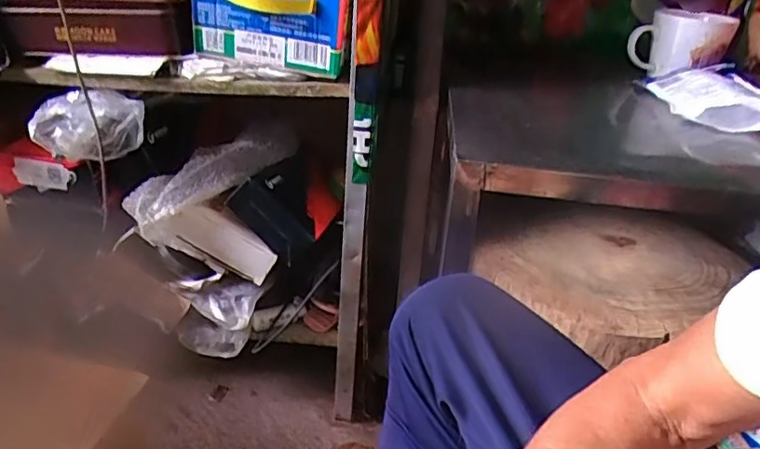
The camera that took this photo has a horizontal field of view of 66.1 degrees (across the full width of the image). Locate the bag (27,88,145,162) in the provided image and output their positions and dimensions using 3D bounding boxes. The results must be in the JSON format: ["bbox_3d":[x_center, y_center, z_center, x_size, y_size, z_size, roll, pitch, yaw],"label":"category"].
[{"bbox_3d":[-0.334,-0.116,0.672,0.114,0.072,0.049,-1,29,-14],"label":"bag"}]

